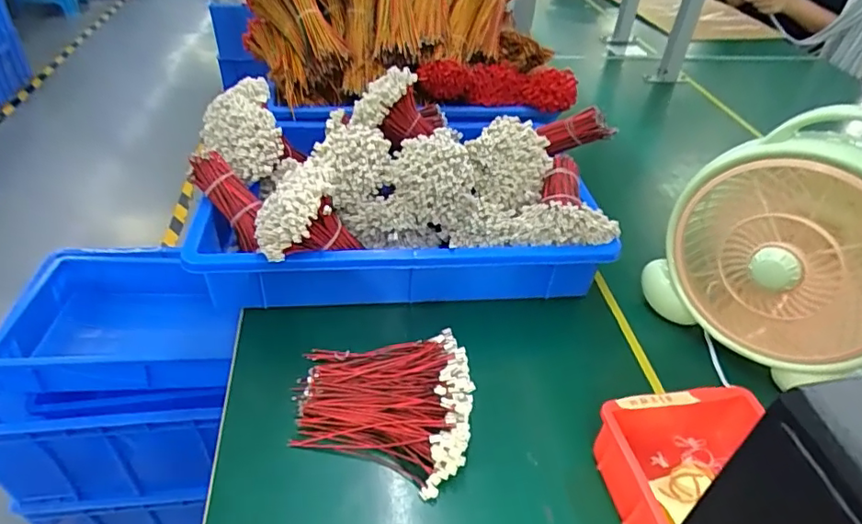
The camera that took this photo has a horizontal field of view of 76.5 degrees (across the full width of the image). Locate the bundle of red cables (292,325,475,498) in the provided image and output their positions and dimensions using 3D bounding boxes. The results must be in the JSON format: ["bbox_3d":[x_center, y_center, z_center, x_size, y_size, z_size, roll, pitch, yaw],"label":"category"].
[{"bbox_3d":[-0.041,0.113,0.465,0.148,0.045,0.142,5,40,1],"label":"bundle of red cables"}]

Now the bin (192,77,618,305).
[{"bbox_3d":[-0.022,-0.081,0.619,0.439,0.149,0.254,-4,41,-10],"label":"bin"}]

